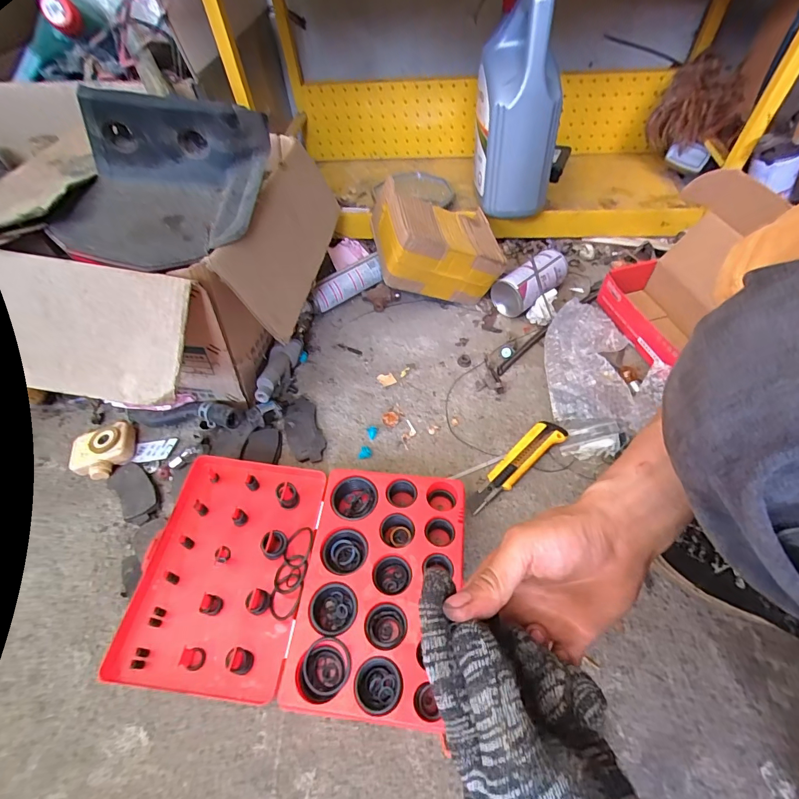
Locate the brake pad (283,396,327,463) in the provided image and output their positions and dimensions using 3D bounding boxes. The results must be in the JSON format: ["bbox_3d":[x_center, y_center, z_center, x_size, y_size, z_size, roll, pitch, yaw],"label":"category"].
[{"bbox_3d":[-0.132,0.041,0.563,0.045,0.016,0.103,-18,55,-11],"label":"brake pad"}]

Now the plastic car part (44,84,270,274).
[{"bbox_3d":[-0.242,-0.228,0.410,0.152,0.105,0.188,6,52,9],"label":"plastic car part"}]

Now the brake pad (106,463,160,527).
[{"bbox_3d":[-0.340,0.117,0.522,0.043,0.016,0.099,-35,60,-22],"label":"brake pad"}]

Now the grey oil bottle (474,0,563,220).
[{"bbox_3d":[0.188,-0.467,0.670,0.111,0.289,0.149,-6,46,-2],"label":"grey oil bottle"}]

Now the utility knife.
[{"bbox_3d":[0.147,0.082,0.524,0.161,0.020,0.040,-33,59,-21],"label":"utility knife"}]

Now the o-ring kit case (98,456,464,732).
[{"bbox_3d":[-0.102,0.184,0.442,0.332,0.049,0.240,4,53,5],"label":"o-ring kit case"}]

